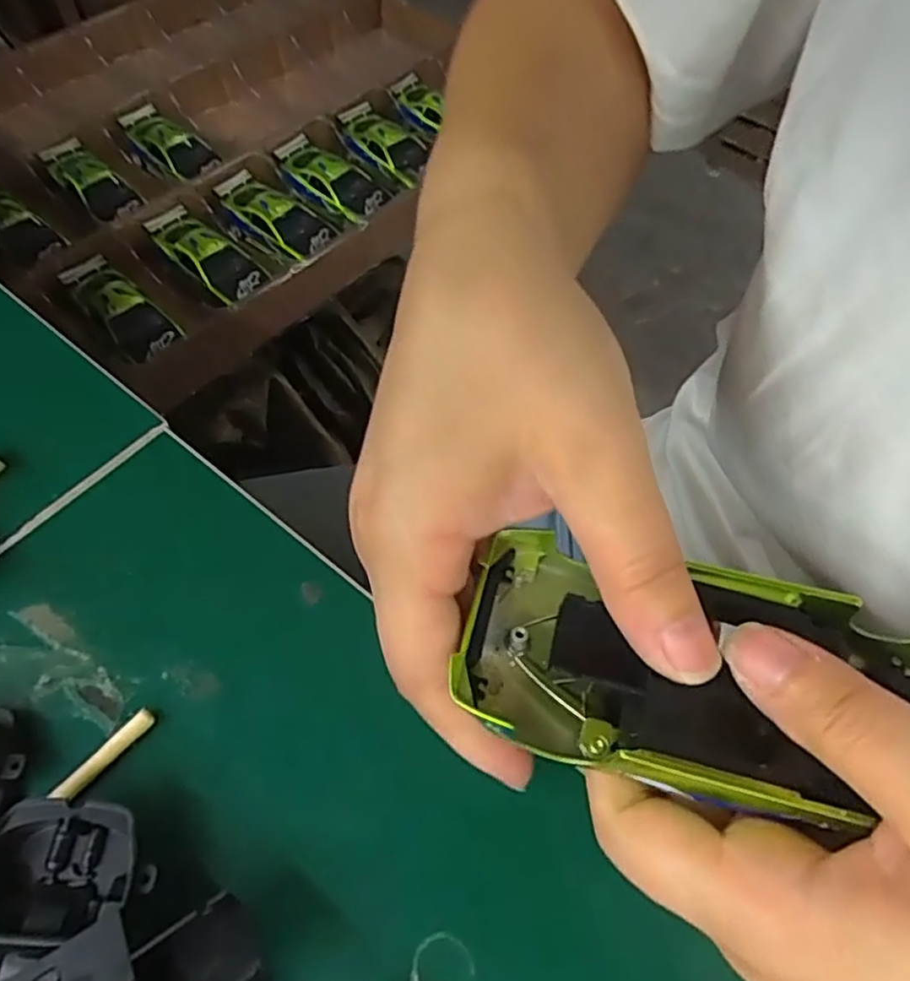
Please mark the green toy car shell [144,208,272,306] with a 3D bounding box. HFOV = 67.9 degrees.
[{"bbox_3d":[-0.214,-0.206,0.585,0.118,0.022,0.046,39,63,18],"label":"green toy car shell"}]

